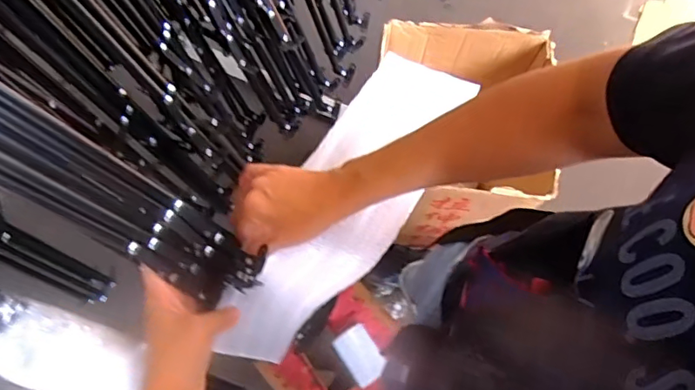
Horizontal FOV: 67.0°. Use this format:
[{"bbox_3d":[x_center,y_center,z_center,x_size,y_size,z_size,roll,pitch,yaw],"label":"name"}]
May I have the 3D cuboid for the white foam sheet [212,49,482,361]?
[{"bbox_3d":[0.006,0.006,0.511,0.103,0.087,0.348,29,76,7],"label":"white foam sheet"}]

